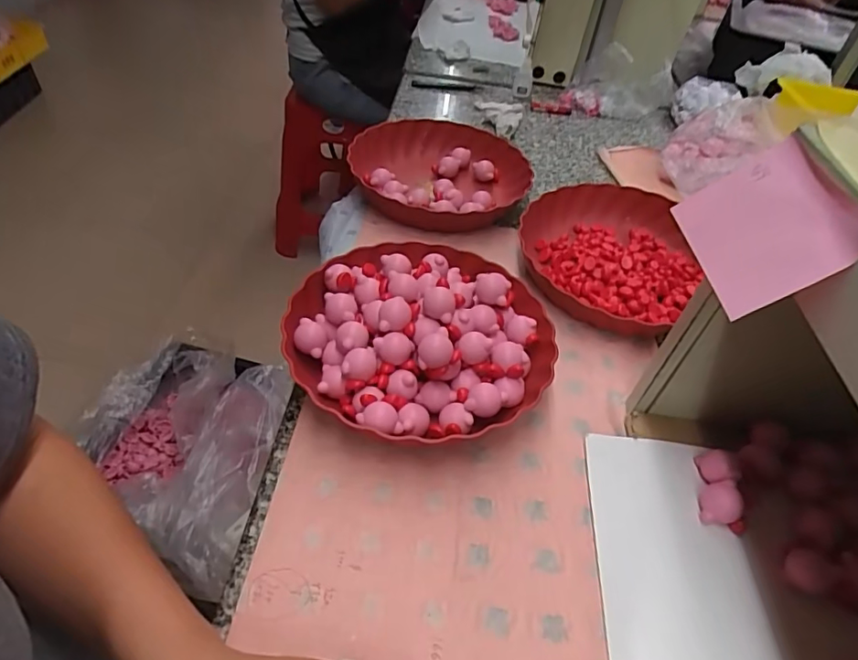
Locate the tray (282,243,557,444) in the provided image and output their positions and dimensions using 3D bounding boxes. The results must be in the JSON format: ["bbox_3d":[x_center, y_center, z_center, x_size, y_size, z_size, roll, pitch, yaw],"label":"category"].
[{"bbox_3d":[-0.005,0.004,0.483,0.230,0.076,0.219,-26,54,-28],"label":"tray"}]

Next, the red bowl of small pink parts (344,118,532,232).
[{"bbox_3d":[0.018,-0.209,0.718,0.221,0.066,0.241,3,46,-4],"label":"red bowl of small pink parts"}]

